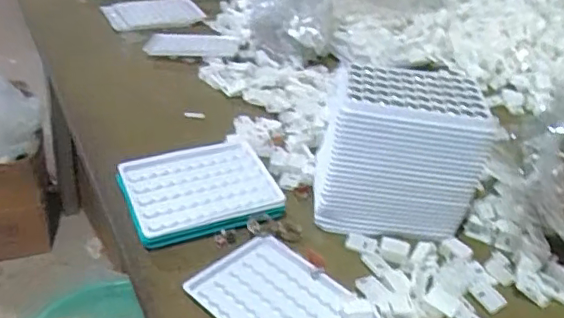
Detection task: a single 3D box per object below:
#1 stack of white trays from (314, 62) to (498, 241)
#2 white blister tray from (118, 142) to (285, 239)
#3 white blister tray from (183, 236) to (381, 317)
[{"bbox_3d":[0.108,-0.008,0.512,0.138,0.117,0.088,7,34,5],"label":"stack of white trays"},{"bbox_3d":[-0.074,0.024,0.519,0.129,0.006,0.091,-12,44,-25],"label":"white blister tray"},{"bbox_3d":[0.001,0.112,0.435,0.127,0.010,0.088,29,42,32],"label":"white blister tray"}]

